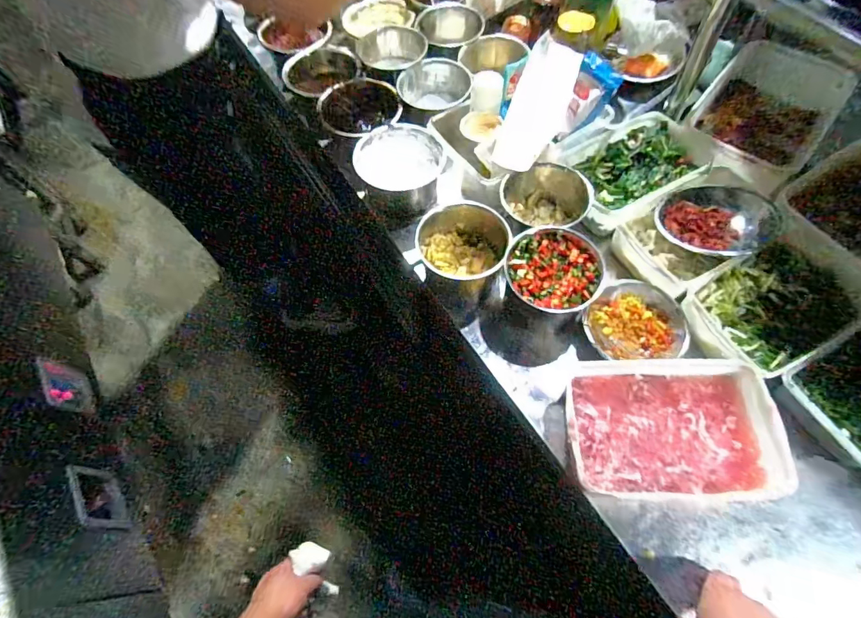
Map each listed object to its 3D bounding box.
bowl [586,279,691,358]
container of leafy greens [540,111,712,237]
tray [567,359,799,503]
[{"bbox_3d":[0.348,0.023,0.770,0.163,0.053,0.151,-7,62,-1],"label":"bowl"},{"bbox_3d":[0.404,-0.274,0.898,0.284,0.072,0.216,-22,64,-8],"label":"container of leafy greens"},{"bbox_3d":[0.355,0.180,0.678,0.300,0.075,0.210,2,63,4],"label":"tray"}]

